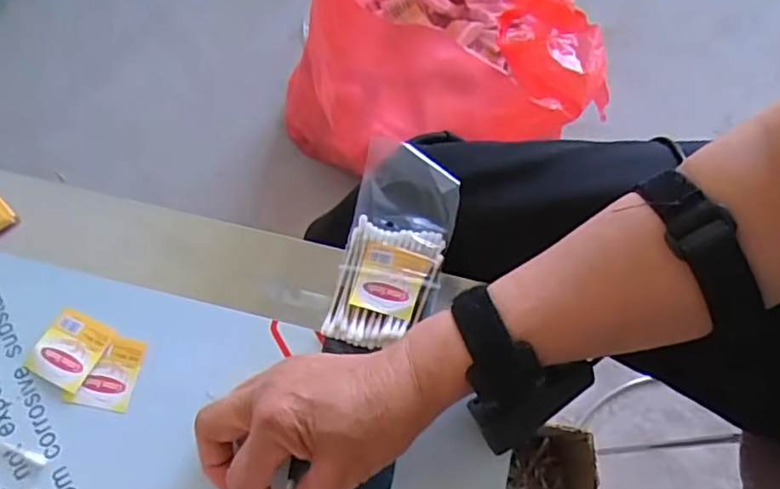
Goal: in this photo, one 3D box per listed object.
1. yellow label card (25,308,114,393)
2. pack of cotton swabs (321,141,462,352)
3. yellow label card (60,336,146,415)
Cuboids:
[{"bbox_3d":[-0.199,0.065,0.378,0.038,0.004,0.043,23,69,9],"label":"yellow label card"},{"bbox_3d":[0.003,-0.001,0.387,0.063,0.012,0.129,12,77,8],"label":"pack of cotton swabs"},{"bbox_3d":[-0.173,0.078,0.373,0.036,0.004,0.043,10,68,4],"label":"yellow label card"}]

